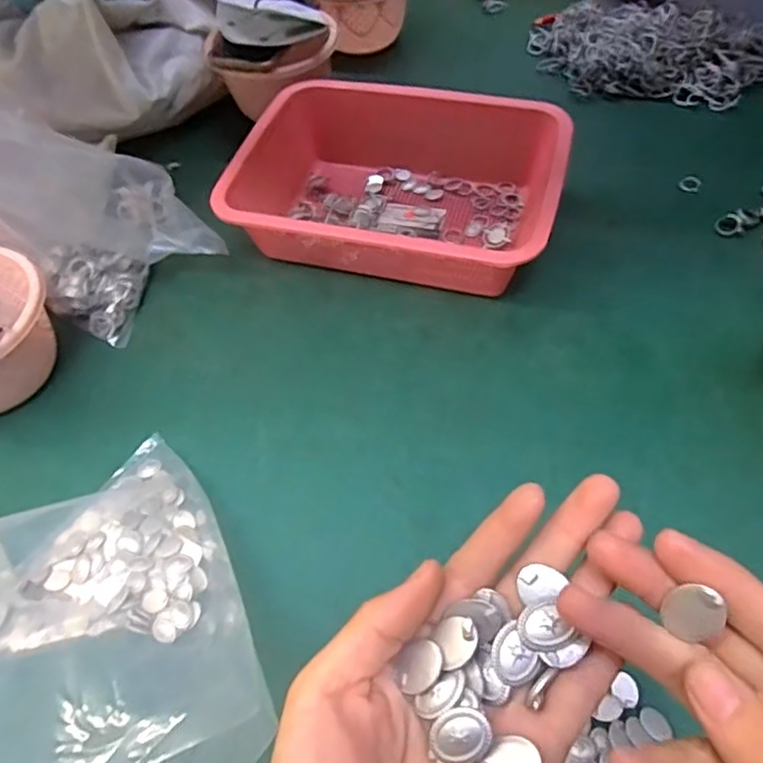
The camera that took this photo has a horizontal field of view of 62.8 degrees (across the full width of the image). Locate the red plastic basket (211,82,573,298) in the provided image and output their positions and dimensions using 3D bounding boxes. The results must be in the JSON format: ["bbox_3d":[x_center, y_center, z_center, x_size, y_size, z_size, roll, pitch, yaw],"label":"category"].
[{"bbox_3d":[0.015,-0.196,0.617,0.310,0.077,0.213,10,57,11],"label":"red plastic basket"}]

